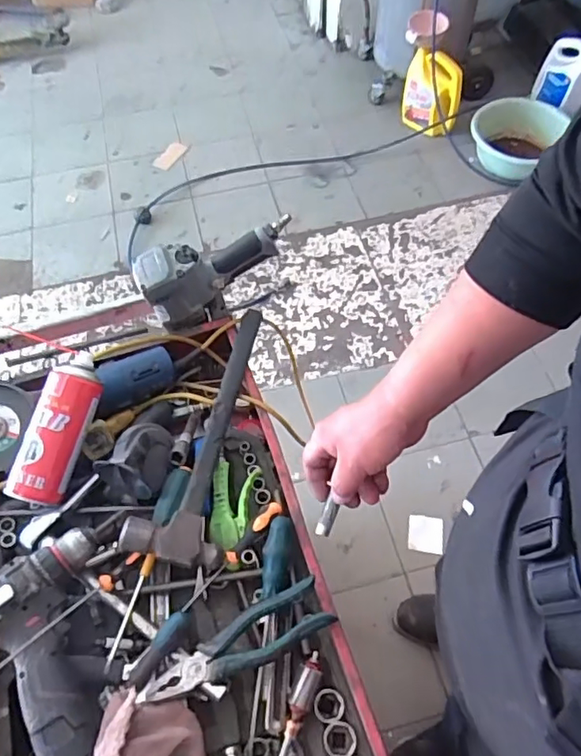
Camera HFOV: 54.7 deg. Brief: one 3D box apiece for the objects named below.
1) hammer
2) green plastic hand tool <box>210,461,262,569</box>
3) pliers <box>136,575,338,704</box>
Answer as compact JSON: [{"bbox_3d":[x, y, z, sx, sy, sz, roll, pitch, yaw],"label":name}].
[{"bbox_3d":[-0.097,0.051,0.707,0.105,0.037,0.358,10,60,8],"label":"hammer"},{"bbox_3d":[-0.074,0.159,0.669,0.052,0.018,0.119,8,59,7],"label":"green plastic hand tool"},{"bbox_3d":[-0.056,0.273,0.569,0.200,0.017,0.053,-24,61,-12],"label":"pliers"}]

